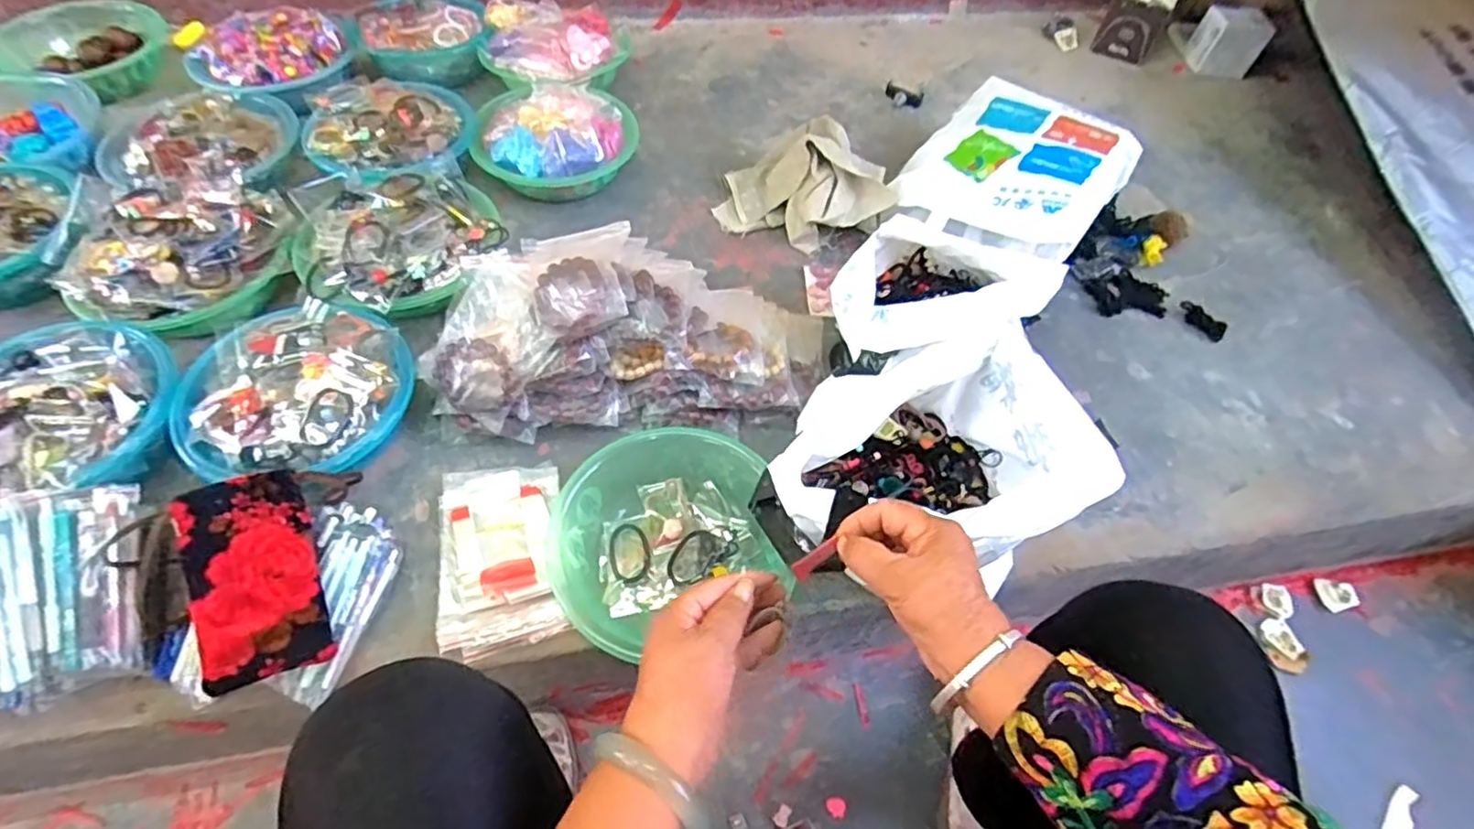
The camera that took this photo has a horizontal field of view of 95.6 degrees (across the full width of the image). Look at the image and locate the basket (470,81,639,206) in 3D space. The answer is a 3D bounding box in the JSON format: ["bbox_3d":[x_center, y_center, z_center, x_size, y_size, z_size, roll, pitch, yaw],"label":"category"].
[{"bbox_3d":[-0.263,-0.396,0.979,0.230,0.105,0.183,-29,63,-22],"label":"basket"}]

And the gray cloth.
[{"bbox_3d":[0.106,-0.345,0.982,0.245,0.104,0.194,16,56,6],"label":"gray cloth"}]

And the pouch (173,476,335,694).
[{"bbox_3d":[-0.416,0.140,0.578,0.092,0.017,0.175,-15,71,-32],"label":"pouch"}]

